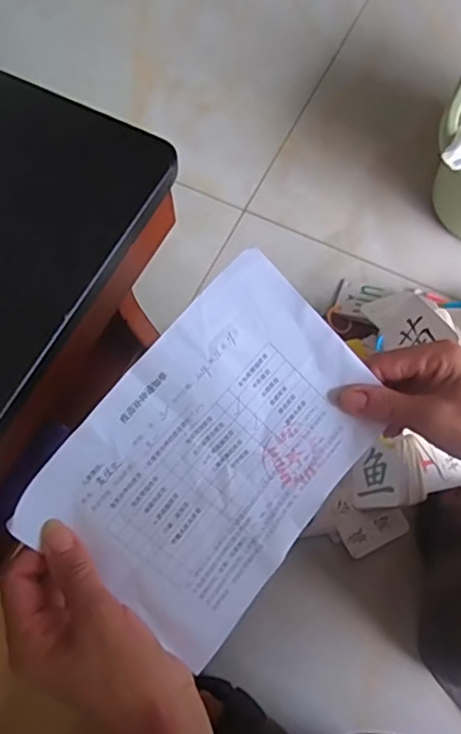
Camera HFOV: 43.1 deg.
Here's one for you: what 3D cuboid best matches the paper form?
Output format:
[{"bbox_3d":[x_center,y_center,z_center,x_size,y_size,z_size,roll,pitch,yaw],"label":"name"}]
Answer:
[{"bbox_3d":[-0.004,0.053,0.349,0.147,0.016,0.197,44,80,-14],"label":"paper form"}]

